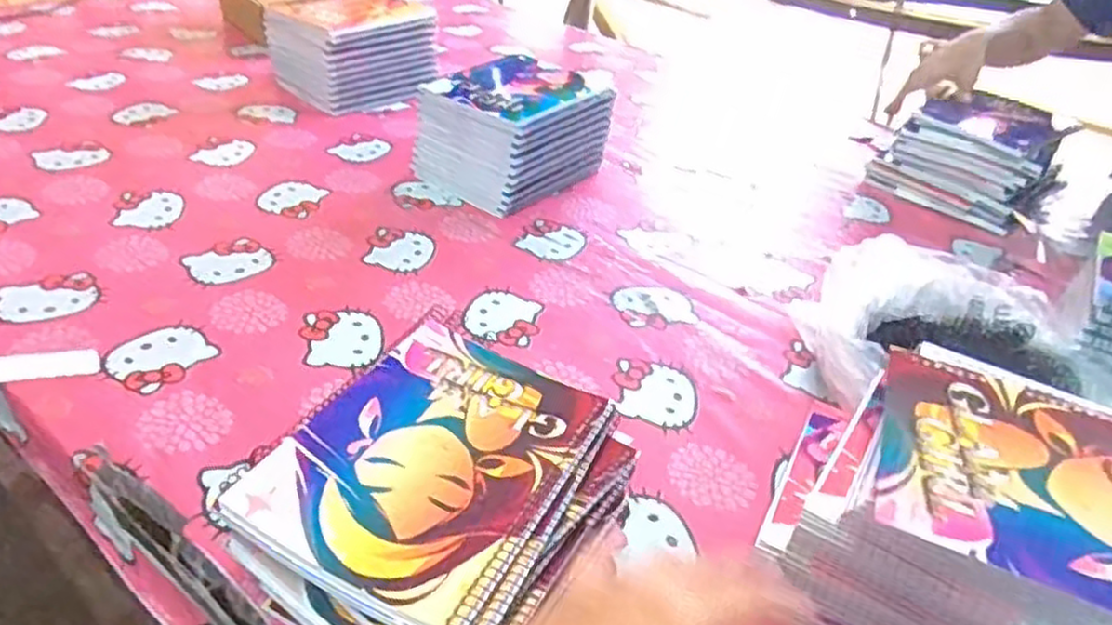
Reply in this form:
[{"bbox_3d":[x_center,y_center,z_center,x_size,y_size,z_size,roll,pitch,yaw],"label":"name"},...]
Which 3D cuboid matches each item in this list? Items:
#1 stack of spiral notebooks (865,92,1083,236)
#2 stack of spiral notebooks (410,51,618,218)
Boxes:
[{"bbox_3d":[0.568,-0.218,1.015,0.205,0.121,0.186,31,42,30],"label":"stack of spiral notebooks"},{"bbox_3d":[-0.050,-0.222,0.918,0.148,0.124,0.203,28,41,27],"label":"stack of spiral notebooks"}]

